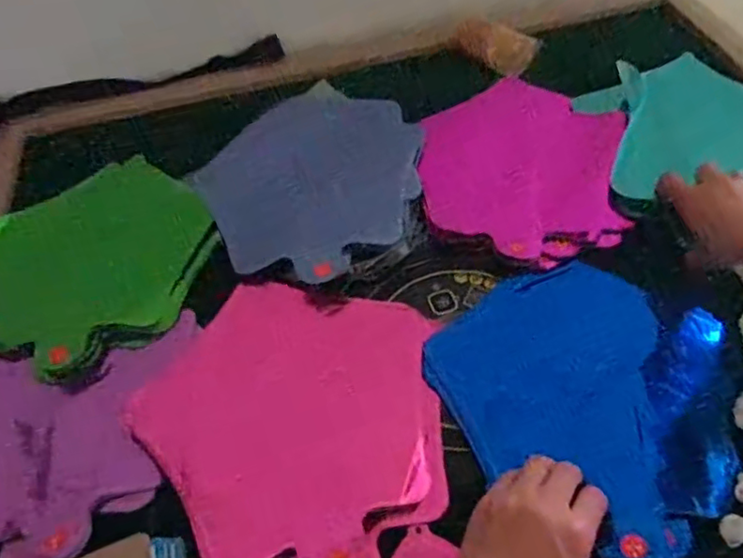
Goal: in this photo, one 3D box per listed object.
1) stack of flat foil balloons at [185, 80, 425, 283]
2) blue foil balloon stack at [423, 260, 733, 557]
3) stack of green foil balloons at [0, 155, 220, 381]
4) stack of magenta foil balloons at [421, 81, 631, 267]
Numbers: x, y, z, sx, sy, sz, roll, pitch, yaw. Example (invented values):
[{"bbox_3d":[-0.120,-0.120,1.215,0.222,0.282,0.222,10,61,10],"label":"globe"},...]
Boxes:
[{"bbox_3d":[-0.067,-0.111,0.621,0.228,0.021,0.264,8,53,10],"label":"stack of flat foil balloons"},{"bbox_3d":[0.174,0.080,0.477,0.220,0.012,0.216,34,61,26],"label":"blue foil balloon stack"},{"bbox_3d":[-0.265,-0.022,0.581,0.219,0.016,0.220,-36,58,-22],"label":"stack of green foil balloons"},{"bbox_3d":[0.153,-0.131,0.627,0.199,0.020,0.266,7,52,9],"label":"stack of magenta foil balloons"}]

